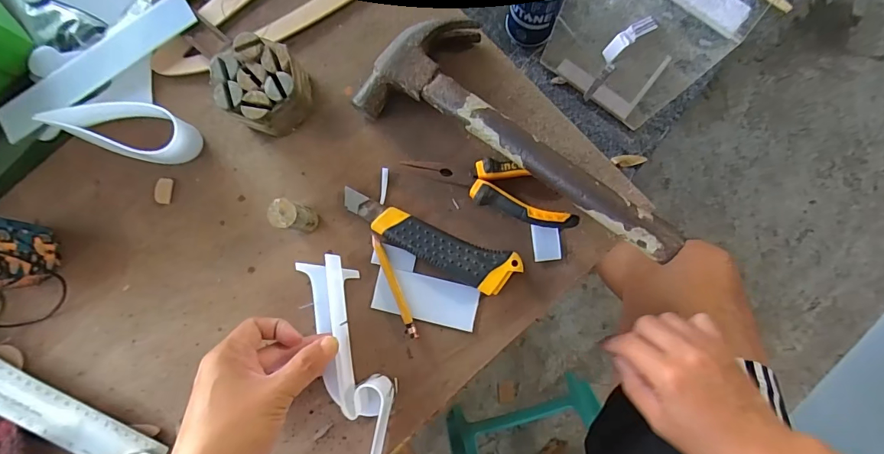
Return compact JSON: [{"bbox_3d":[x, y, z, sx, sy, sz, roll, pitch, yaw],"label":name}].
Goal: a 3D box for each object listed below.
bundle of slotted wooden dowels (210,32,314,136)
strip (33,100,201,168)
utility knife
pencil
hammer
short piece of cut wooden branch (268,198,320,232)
[{"bbox_3d":[-0.158,-0.124,0.389,0.073,0.053,0.071,0,85,4],"label":"bundle of slotted wooden dowels"},{"bbox_3d":[-0.295,-0.092,0.402,0.131,0.041,0.051,16,86,5],"label":"strip"},{"bbox_3d":[-0.014,0.015,0.382,0.164,0.019,0.038,22,87,6],"label":"utility knife"},{"bbox_3d":[-0.042,0.053,0.386,0.010,0.007,0.096,-21,84,2],"label":"pencil"},{"bbox_3d":[0.073,-0.089,0.368,0.291,0.052,0.114,29,88,6],"label":"hammer"},{"bbox_3d":[-0.126,-0.009,0.375,0.025,0.055,0.023,0,85,4],"label":"short piece of cut wooden branch"}]

